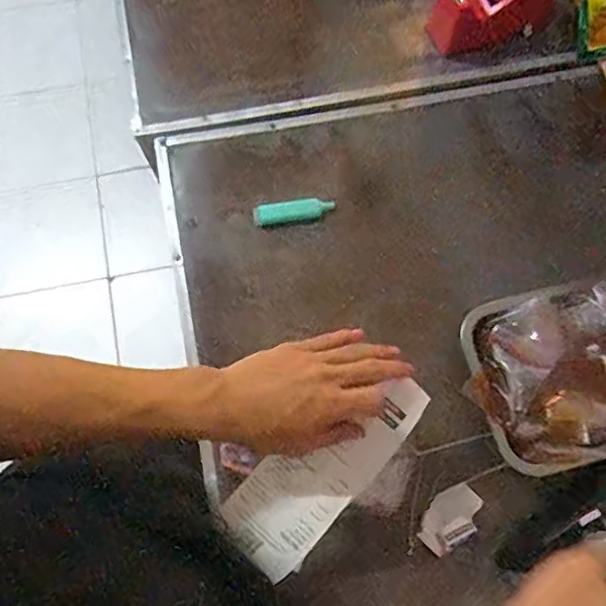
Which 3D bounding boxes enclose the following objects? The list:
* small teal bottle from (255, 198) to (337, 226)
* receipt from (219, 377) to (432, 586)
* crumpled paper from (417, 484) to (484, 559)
[{"bbox_3d":[-0.011,-0.113,0.751,0.099,0.014,0.025,-7,74,-3],"label":"small teal bottle"},{"bbox_3d":[0.023,0.136,0.524,0.078,0.010,0.203,45,75,1],"label":"receipt"},{"bbox_3d":[0.158,0.230,0.650,0.076,0.011,0.048,-39,78,-11],"label":"crumpled paper"}]

